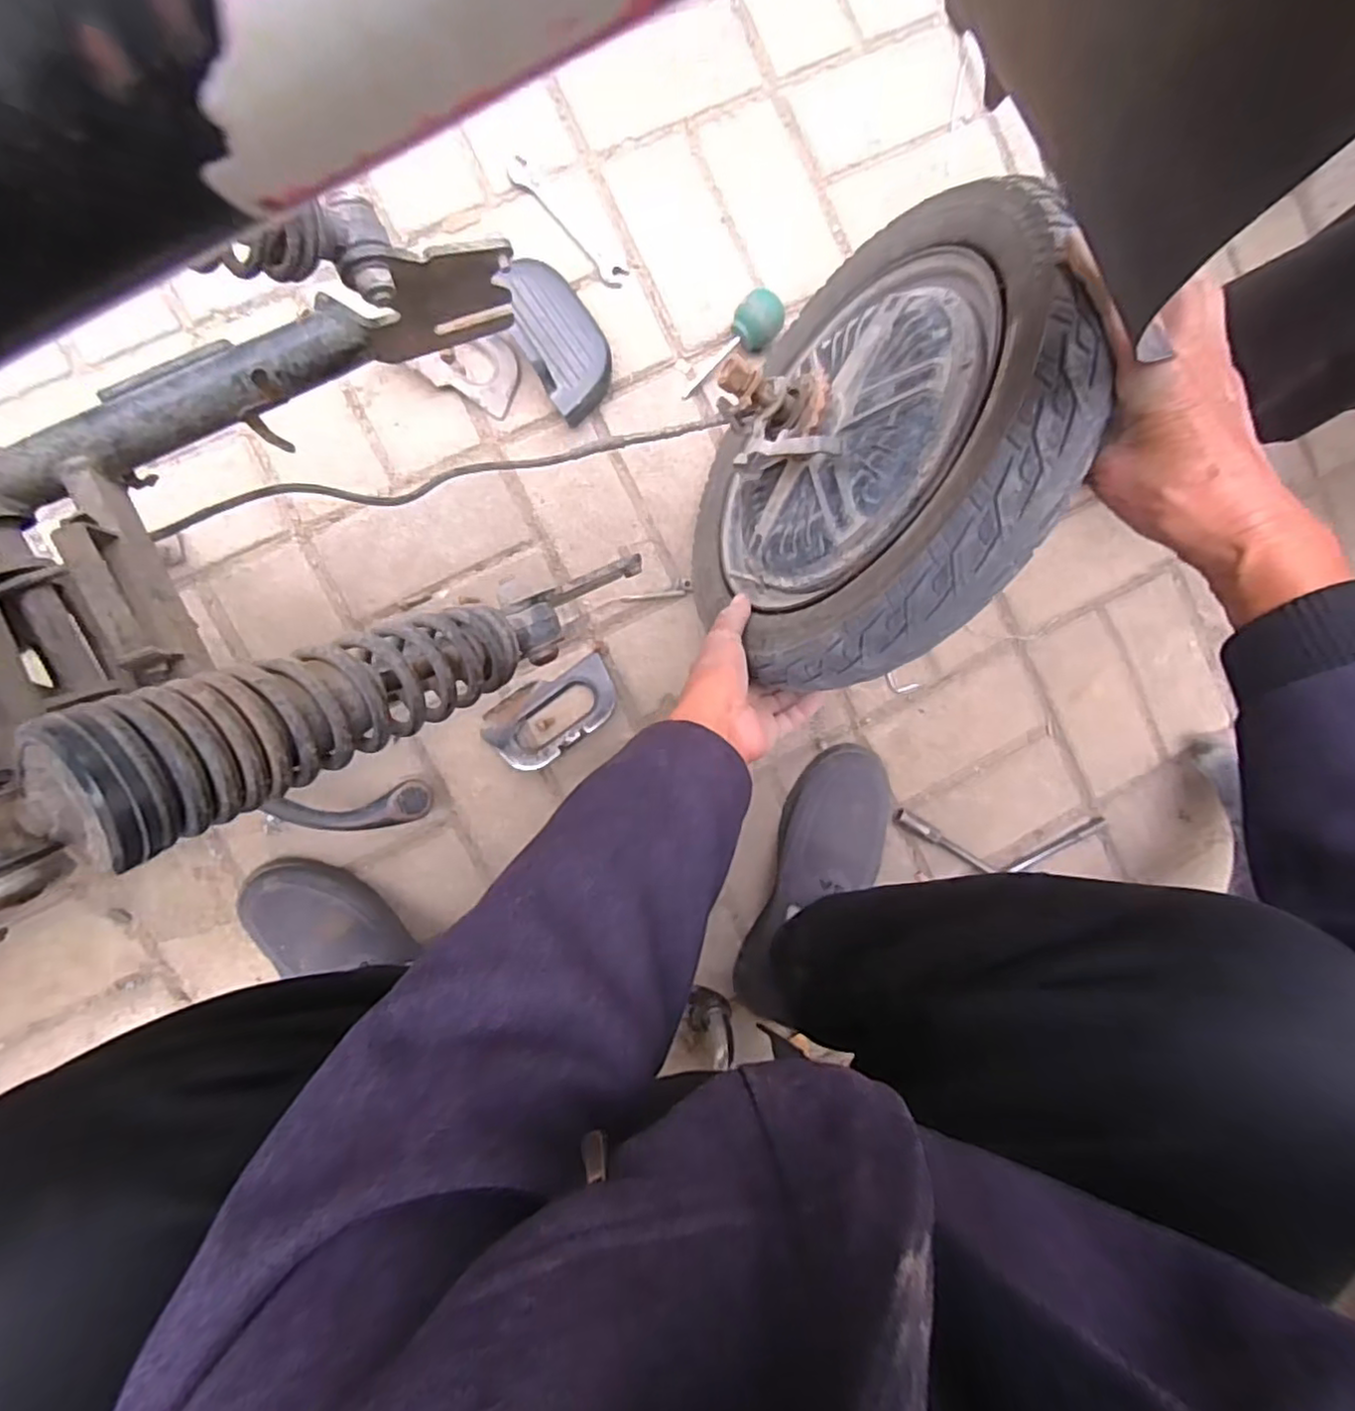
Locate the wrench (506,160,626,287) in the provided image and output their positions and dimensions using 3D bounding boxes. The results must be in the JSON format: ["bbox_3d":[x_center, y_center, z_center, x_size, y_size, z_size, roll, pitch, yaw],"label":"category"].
[{"bbox_3d":[-0.106,-0.461,0.624,0.025,0.008,0.150,-43,96,-3],"label":"wrench"}]

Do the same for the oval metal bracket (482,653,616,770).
[{"bbox_3d":[-0.120,0.007,0.634,0.132,0.019,0.073,-34,96,-3],"label":"oval metal bracket"}]

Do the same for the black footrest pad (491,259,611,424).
[{"bbox_3d":[-0.112,-0.344,0.610,0.074,0.041,0.139,-34,96,-3],"label":"black footrest pad"}]

